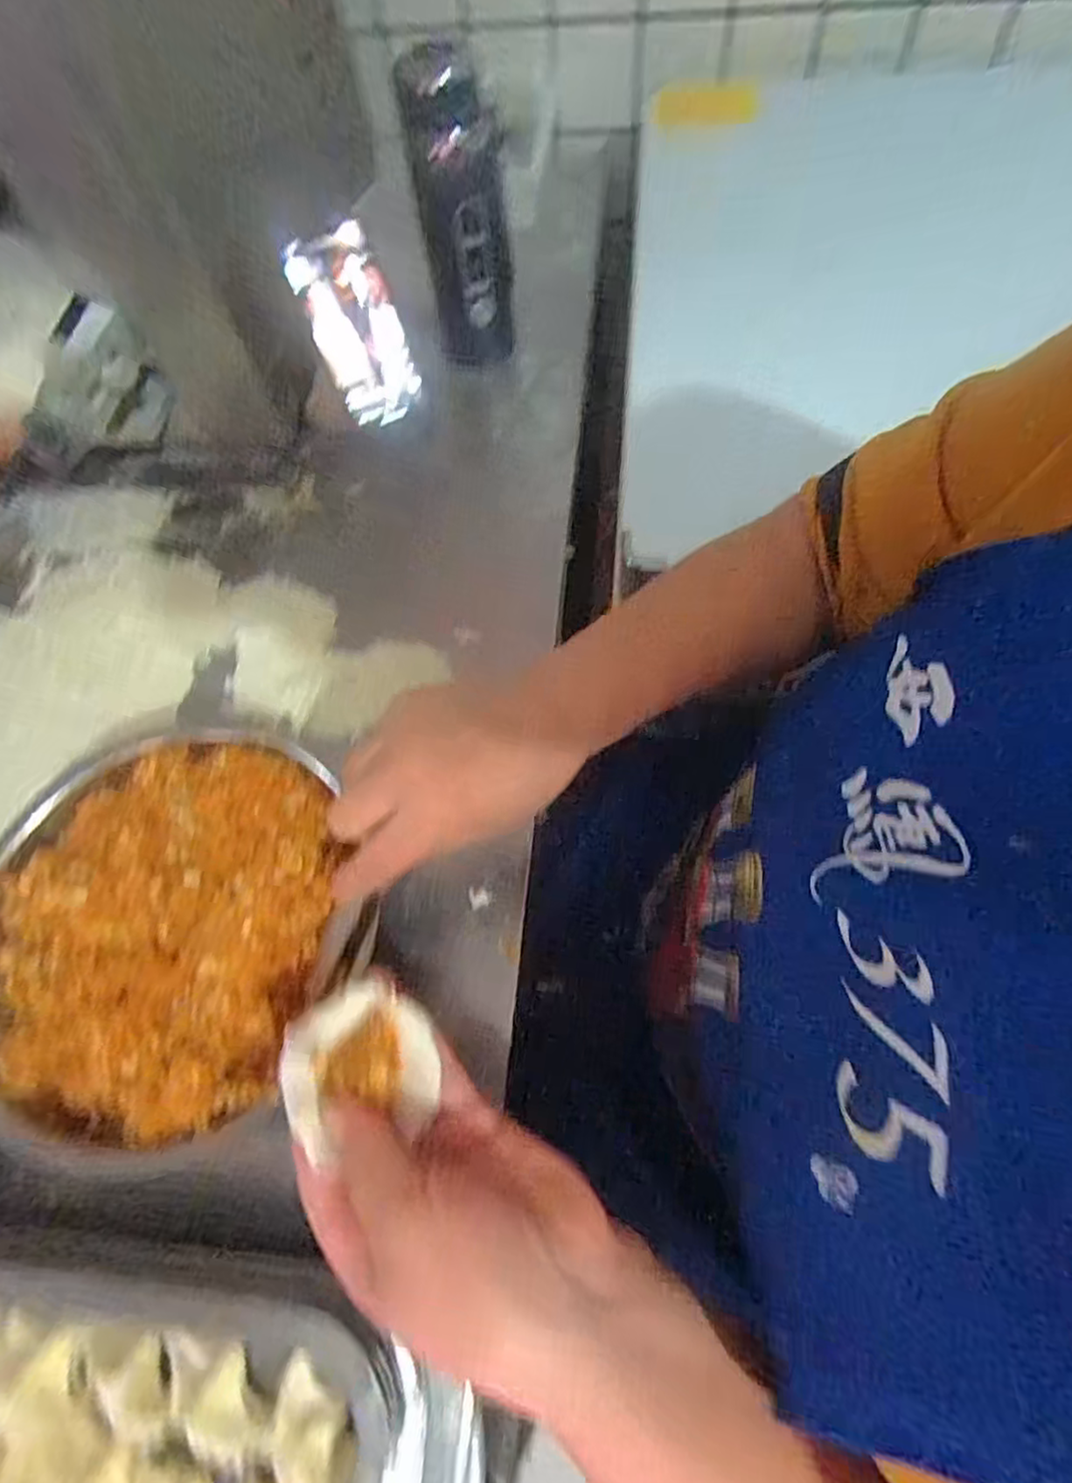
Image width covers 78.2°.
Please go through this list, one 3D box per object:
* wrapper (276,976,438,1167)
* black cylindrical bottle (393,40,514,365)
[{"bbox_3d":[-0.077,0.135,0.282,0.062,0.019,0.063,-18,65,-5],"label":"wrapper"},{"bbox_3d":[-0.061,-0.442,0.575,0.072,0.226,0.078,-1,65,3],"label":"black cylindrical bottle"}]

